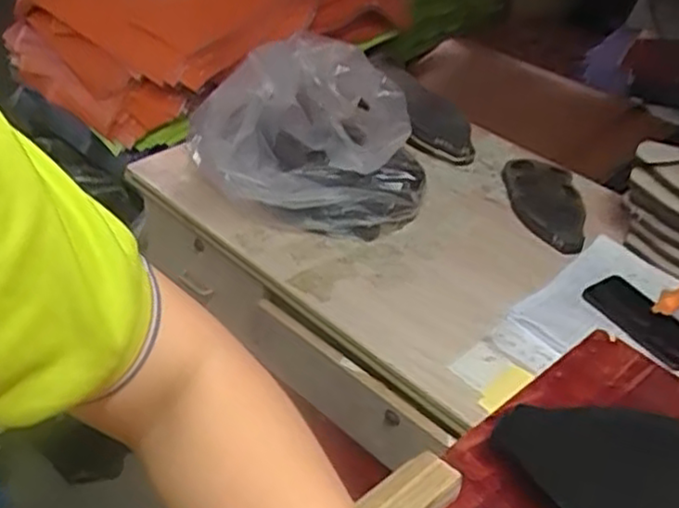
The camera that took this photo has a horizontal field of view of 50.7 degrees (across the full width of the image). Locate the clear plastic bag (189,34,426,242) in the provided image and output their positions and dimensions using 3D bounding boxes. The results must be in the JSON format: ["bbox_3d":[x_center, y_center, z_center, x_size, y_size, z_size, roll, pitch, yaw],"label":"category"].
[{"bbox_3d":[-0.029,-0.171,1.021,0.293,0.250,0.222,6,38,0],"label":"clear plastic bag"}]

